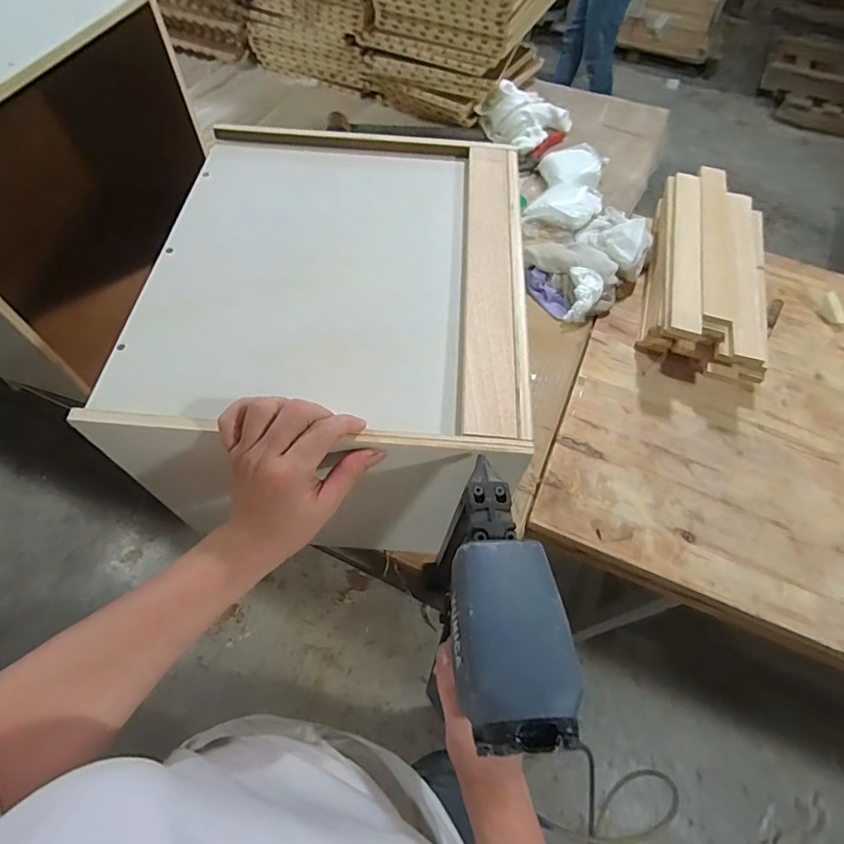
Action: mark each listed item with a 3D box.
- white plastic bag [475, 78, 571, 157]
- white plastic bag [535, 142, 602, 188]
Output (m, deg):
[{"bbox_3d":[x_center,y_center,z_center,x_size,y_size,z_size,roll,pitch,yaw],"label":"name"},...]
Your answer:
[{"bbox_3d":[0.222,-0.658,1.035,0.149,0.082,0.179,39,64,18],"label":"white plastic bag"},{"bbox_3d":[0.300,-0.495,0.955,0.117,0.059,0.097,-11,60,-10],"label":"white plastic bag"}]

